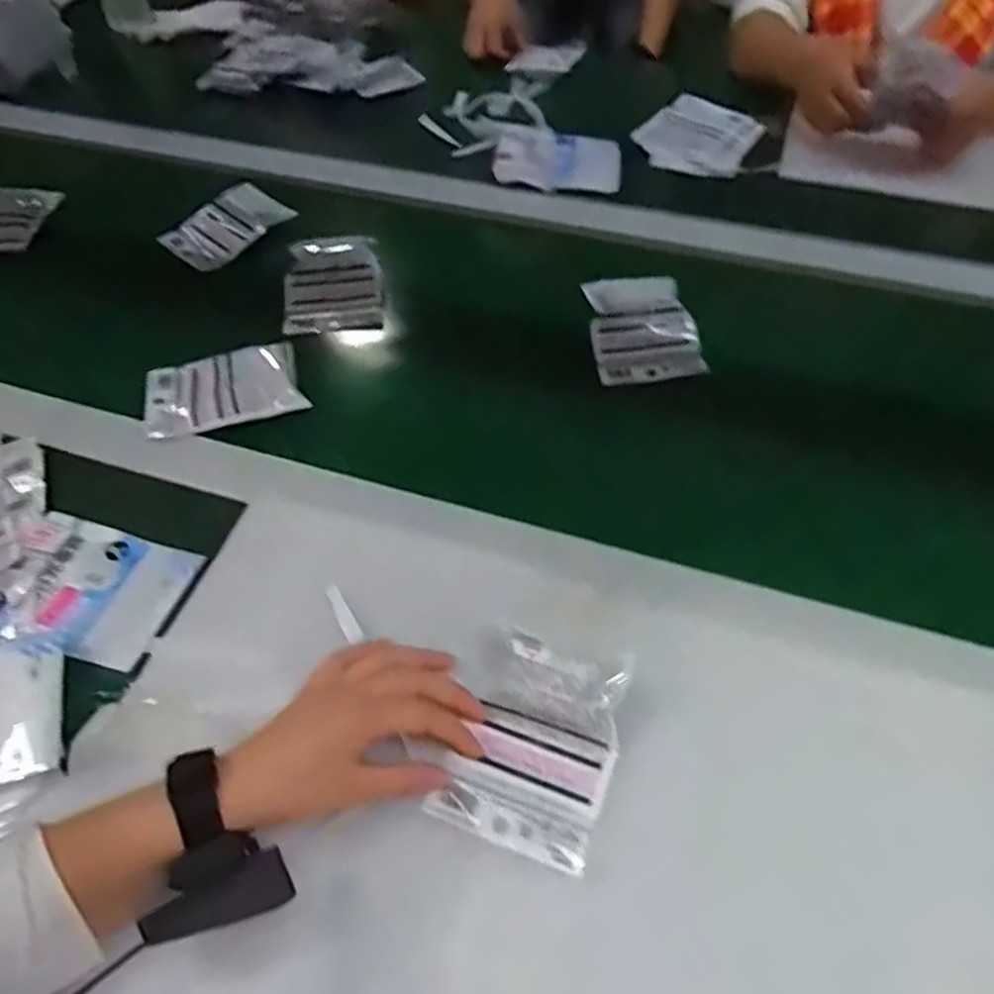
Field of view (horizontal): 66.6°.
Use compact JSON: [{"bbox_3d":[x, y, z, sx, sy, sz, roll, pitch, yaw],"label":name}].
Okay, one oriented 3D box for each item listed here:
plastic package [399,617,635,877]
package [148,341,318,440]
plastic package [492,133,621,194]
[{"bbox_3d":[0.017,0.140,0.450,0.108,0.047,0.116,18,54,13],"label":"plastic package"},{"bbox_3d":[-0.244,-0.098,0.674,0.131,0.021,0.096,-13,53,-10],"label":"package"},{"bbox_3d":[0.071,-0.403,0.896,0.147,0.022,0.091,1,67,-6],"label":"plastic package"}]

